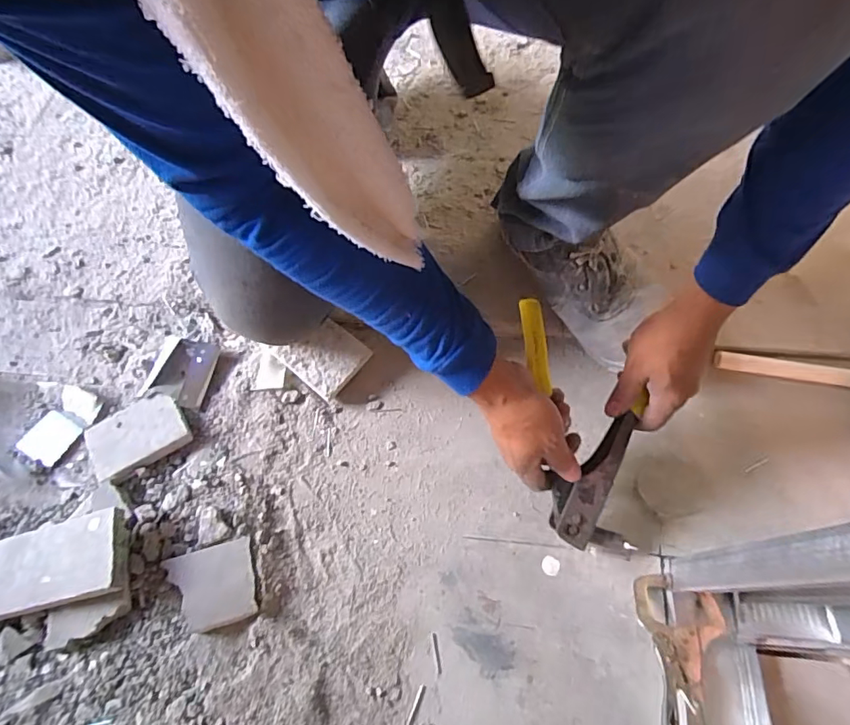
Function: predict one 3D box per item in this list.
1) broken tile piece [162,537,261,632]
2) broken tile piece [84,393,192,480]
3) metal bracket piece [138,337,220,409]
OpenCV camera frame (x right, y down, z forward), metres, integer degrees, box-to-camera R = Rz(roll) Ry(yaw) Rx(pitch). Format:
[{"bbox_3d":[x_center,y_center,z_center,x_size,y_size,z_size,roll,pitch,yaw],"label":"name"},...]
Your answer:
[{"bbox_3d":[-0.212,0.221,0.493,0.079,0.007,0.076,-17,65,-6],"label":"broken tile piece"},{"bbox_3d":[-0.331,0.083,0.572,0.104,0.021,0.082,-30,67,-12],"label":"broken tile piece"},{"bbox_3d":[-0.295,0.011,0.603,0.071,0.018,0.079,12,65,8],"label":"metal bracket piece"}]

